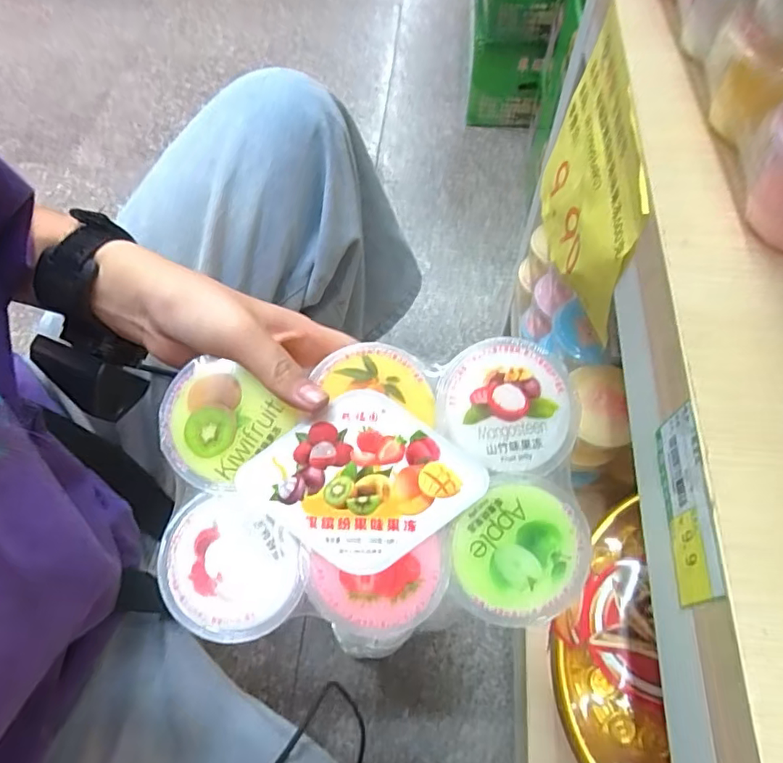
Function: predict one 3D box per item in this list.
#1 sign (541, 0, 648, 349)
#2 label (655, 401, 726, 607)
[{"bbox_3d":[0.148,-0.143,0.403,0.024,0.141,0.204,6,59,-3],"label":"sign"},{"bbox_3d":[0.124,0.051,0.229,0.004,0.037,0.078,3,61,3],"label":"label"}]

